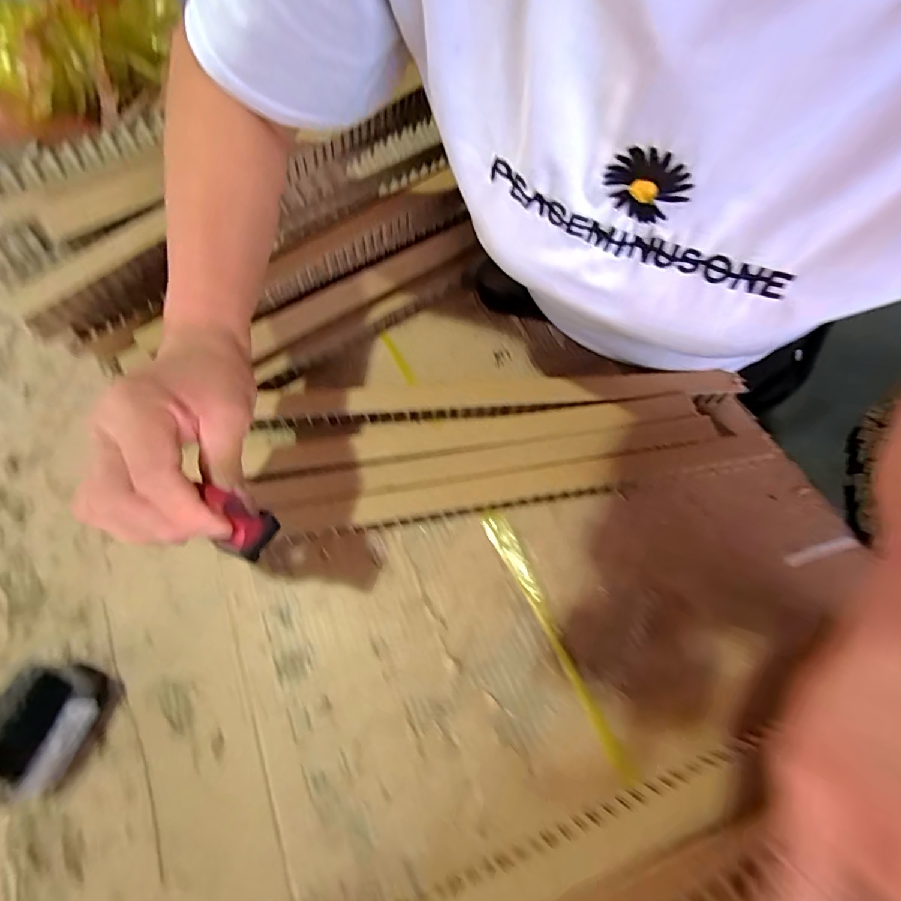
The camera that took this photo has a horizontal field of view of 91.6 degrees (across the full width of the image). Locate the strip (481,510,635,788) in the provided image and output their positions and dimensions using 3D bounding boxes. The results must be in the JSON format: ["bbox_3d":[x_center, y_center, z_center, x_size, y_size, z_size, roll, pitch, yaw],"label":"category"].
[{"bbox_3d":[0.084,0.145,0.358,0.022,0.007,0.217,-20,66,-21],"label":"strip"}]

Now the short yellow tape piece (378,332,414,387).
[{"bbox_3d":[-0.055,-0.097,0.459,0.010,0.004,0.082,-19,59,-19],"label":"short yellow tape piece"}]

